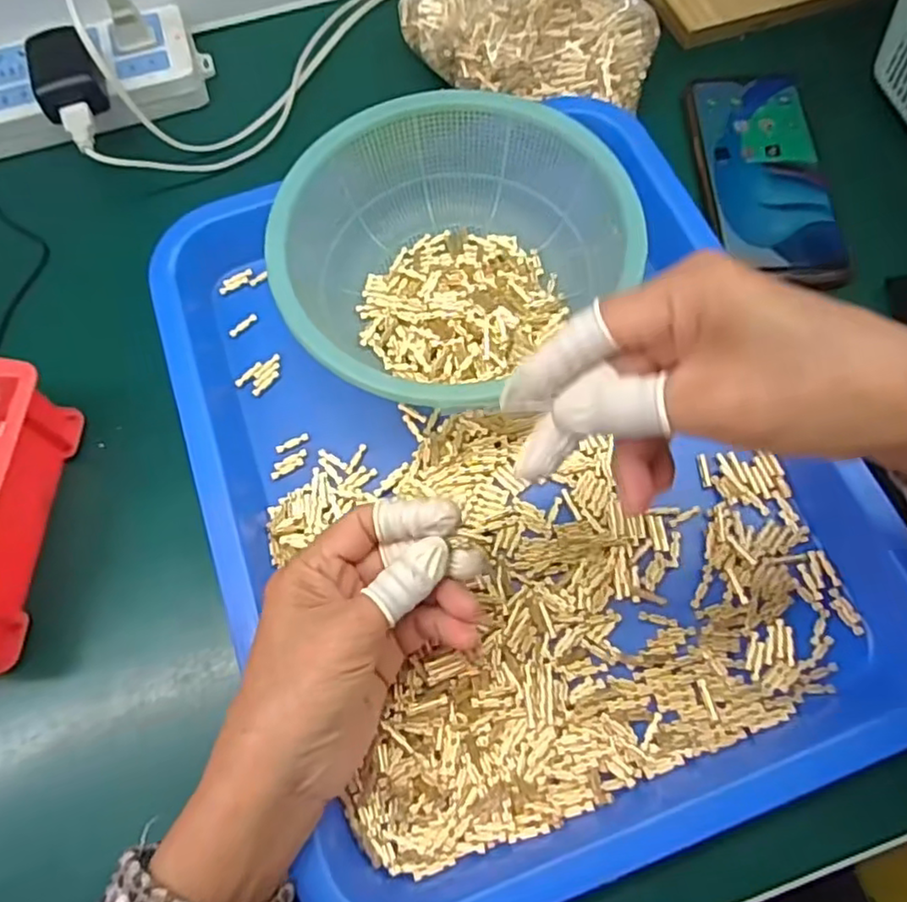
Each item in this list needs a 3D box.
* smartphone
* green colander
[{"bbox_3d":[0.193,-0.173,0.406,0.075,0.009,0.163,-1,68,1],"label":"smartphone"},{"bbox_3d":[-0.002,-0.106,0.360,0.186,0.059,0.179,-35,71,-12],"label":"green colander"}]

